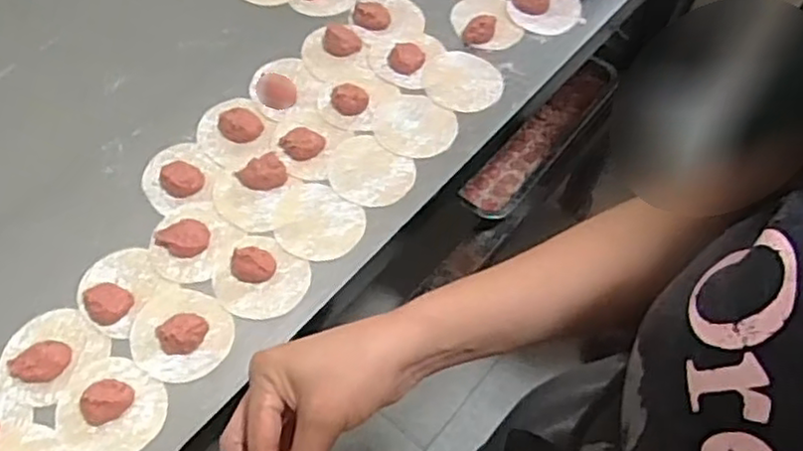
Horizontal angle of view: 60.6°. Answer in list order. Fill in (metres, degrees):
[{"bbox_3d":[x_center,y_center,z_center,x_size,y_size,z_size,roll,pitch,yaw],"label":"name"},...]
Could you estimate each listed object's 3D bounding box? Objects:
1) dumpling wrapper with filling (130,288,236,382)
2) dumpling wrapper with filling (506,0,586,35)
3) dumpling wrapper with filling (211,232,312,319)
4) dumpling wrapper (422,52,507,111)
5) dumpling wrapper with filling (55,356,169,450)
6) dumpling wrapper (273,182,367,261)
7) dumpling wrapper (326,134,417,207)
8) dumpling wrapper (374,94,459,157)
[{"bbox_3d":[-0.186,0.088,0.573,0.084,0.017,0.077,1,60,-2],"label":"dumpling wrapper with filling"},{"bbox_3d":[0.166,-0.254,0.790,0.086,0.012,0.082,1,60,-2],"label":"dumpling wrapper with filling"},{"bbox_3d":[-0.130,0.042,0.604,0.087,0.018,0.074,31,63,15],"label":"dumpling wrapper with filling"},{"bbox_3d":[0.066,-0.155,0.733,0.083,0.004,0.078,1,60,-2],"label":"dumpling wrapper"},{"bbox_3d":[-0.230,0.142,0.537,0.086,0.018,0.076,30,63,14],"label":"dumpling wrapper with filling"},{"bbox_3d":[-0.079,-0.004,0.639,0.085,0.004,0.074,35,64,17],"label":"dumpling wrapper"},{"bbox_3d":[-0.032,-0.054,0.670,0.084,0.004,0.072,33,64,15],"label":"dumpling wrapper"},{"bbox_3d":[0.014,-0.103,0.702,0.082,0.004,0.077,1,60,-2],"label":"dumpling wrapper"}]

